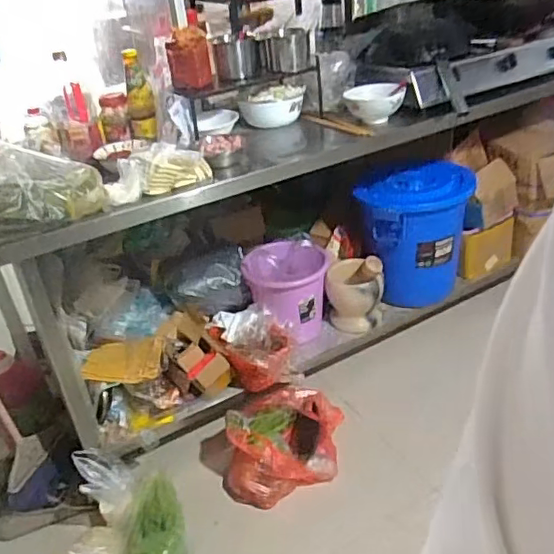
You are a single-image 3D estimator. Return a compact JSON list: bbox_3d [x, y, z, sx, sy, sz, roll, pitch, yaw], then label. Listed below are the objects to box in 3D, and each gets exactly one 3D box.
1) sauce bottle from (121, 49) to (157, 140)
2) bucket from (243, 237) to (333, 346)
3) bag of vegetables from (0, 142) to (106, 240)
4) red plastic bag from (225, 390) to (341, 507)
[{"bbox_3d":[-0.350,-0.448,1.446,0.074,0.209,0.061,-8,30,-4],"label":"sauce bottle"},{"bbox_3d":[0.032,0.024,1.849,0.256,0.262,0.280,-4,30,2],"label":"bucket"},{"bbox_3d":[-0.503,-0.182,1.187,0.271,0.142,0.097,-16,31,-19],"label":"bag of vegetables"},{"bbox_3d":[0.017,0.454,1.590,0.335,0.177,0.302,-5,29,0],"label":"red plastic bag"}]

